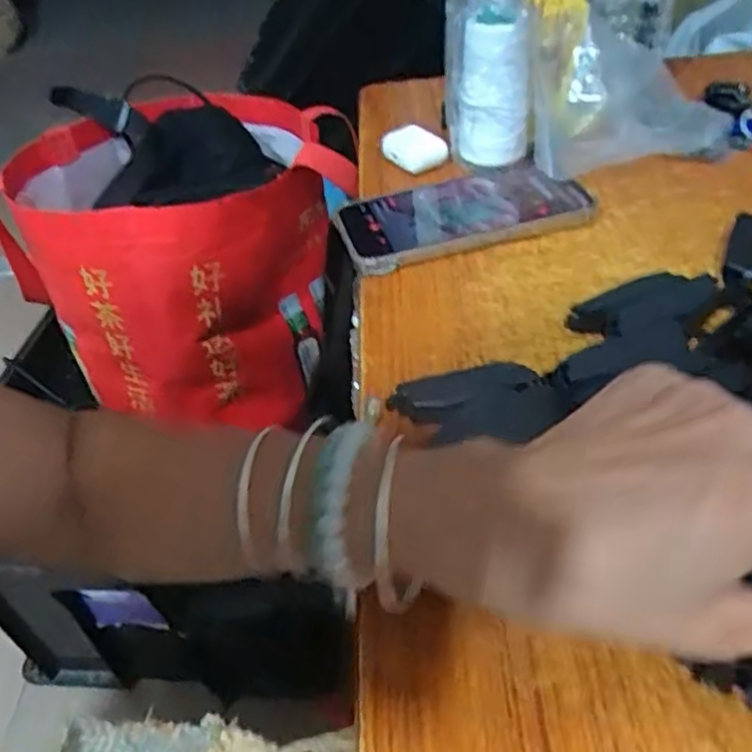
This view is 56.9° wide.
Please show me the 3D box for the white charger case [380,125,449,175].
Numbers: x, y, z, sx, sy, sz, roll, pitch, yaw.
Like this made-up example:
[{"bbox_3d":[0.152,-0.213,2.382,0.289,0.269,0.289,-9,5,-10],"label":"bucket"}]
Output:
[{"bbox_3d":[0.029,-0.173,0.533,0.029,0.023,0.052,-30,47,-24],"label":"white charger case"}]

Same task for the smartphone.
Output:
[{"bbox_3d":[0.054,-0.112,0.470,0.159,0.016,0.082,-16,43,-11],"label":"smartphone"}]

